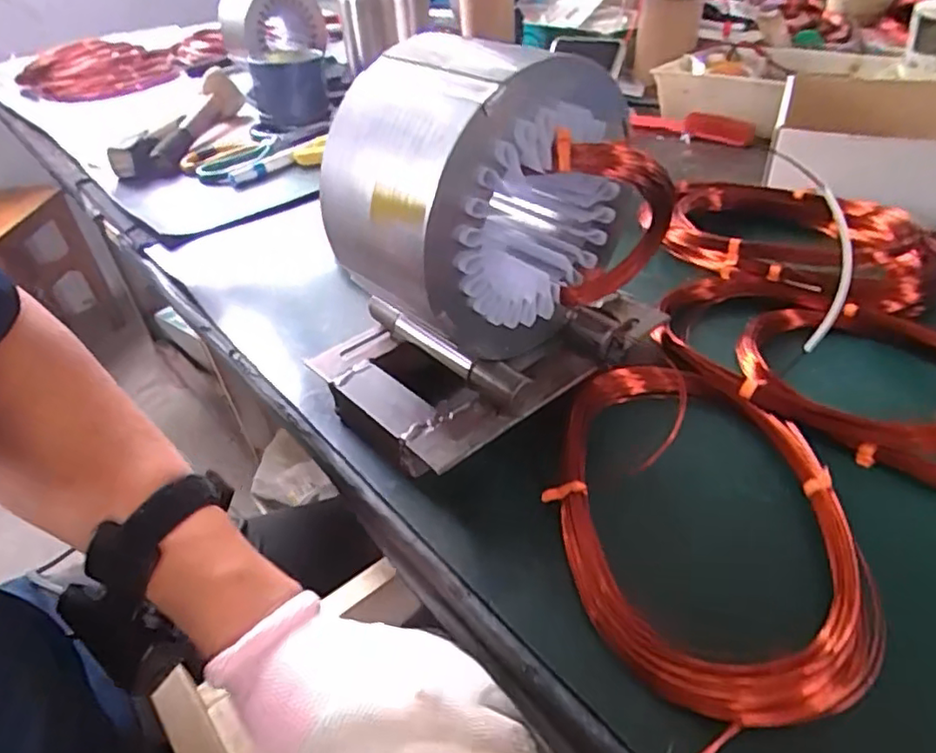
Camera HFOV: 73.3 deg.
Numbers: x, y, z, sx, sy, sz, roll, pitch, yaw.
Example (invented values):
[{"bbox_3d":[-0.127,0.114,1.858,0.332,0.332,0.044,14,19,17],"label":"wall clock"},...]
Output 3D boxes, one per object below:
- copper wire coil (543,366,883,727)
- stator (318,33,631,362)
[{"bbox_3d":[0.115,0.062,0.319,0.135,0.023,0.207,2,40,10],"label":"copper wire coil"},{"bbox_3d":[0.004,-0.097,0.346,0.121,0.137,0.130,29,50,35],"label":"stator"}]

